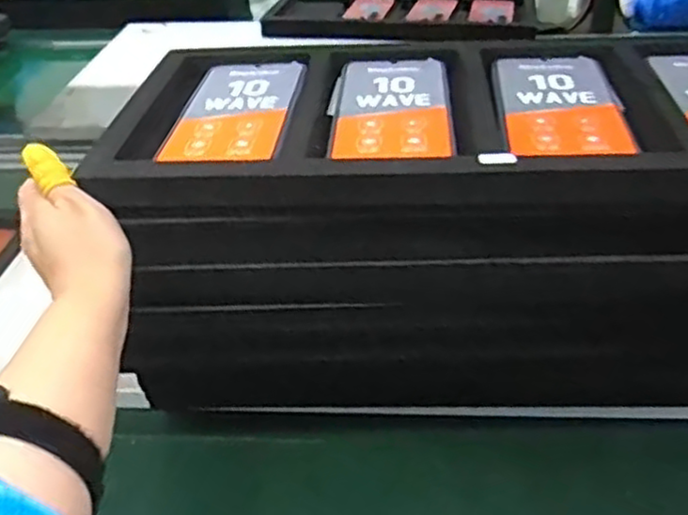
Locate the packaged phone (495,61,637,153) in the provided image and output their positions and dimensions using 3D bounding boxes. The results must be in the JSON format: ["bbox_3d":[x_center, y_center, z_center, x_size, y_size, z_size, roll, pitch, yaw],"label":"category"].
[{"bbox_3d":[0.148,-0.105,0.482,0.079,0.010,0.148,1,35,6],"label":"packaged phone"}]

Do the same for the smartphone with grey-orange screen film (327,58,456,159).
[{"bbox_3d":[0.033,-0.105,0.486,0.082,0.007,0.156,0,35,5],"label":"smartphone with grey-orange screen film"}]

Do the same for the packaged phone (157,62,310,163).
[{"bbox_3d":[-0.074,-0.105,0.495,0.077,0.008,0.151,2,36,7],"label":"packaged phone"}]

